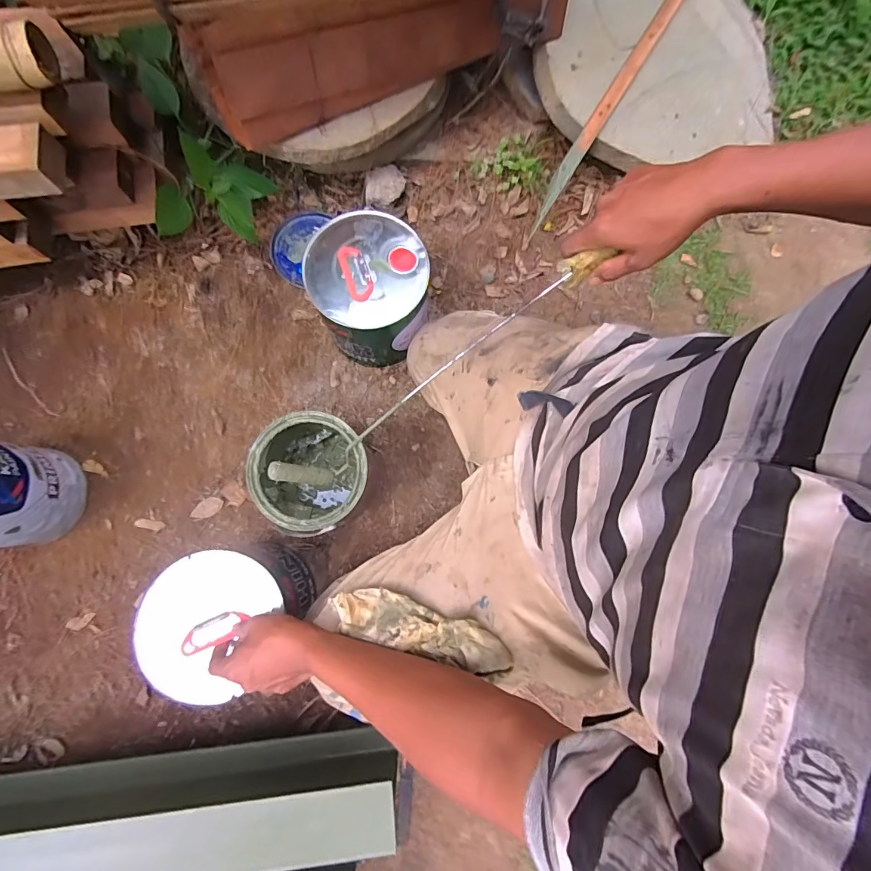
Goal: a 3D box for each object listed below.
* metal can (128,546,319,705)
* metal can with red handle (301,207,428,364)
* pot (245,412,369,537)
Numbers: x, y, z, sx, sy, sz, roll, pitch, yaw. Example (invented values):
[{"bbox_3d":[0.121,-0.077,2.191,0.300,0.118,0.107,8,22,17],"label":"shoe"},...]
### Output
[{"bbox_3d":[-0.305,0.262,0.685,0.165,0.198,0.185,38,81,5],"label":"metal can"},{"bbox_3d":[-0.112,-0.243,0.793,0.186,0.210,0.190,0,80,-1],"label":"metal can with red handle"},{"bbox_3d":[-0.188,0.068,0.742,0.165,0.206,0.168,0,80,-1],"label":"pot"}]

